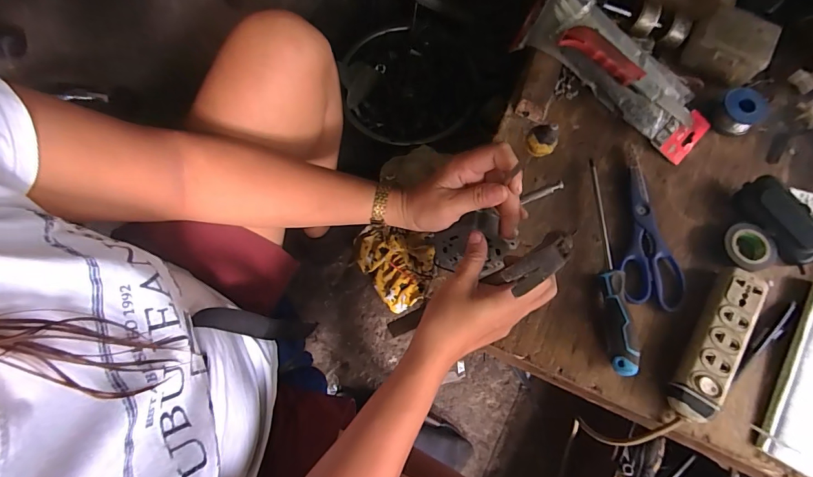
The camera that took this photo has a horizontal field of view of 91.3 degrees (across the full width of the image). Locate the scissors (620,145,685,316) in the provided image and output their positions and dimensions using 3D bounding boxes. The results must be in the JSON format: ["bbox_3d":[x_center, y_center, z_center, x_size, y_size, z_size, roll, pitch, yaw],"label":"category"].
[{"bbox_3d":[0.298,-0.020,0.488,0.067,0.012,0.208,5,73,2],"label":"scissors"}]

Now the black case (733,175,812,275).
[{"bbox_3d":[0.448,-0.019,0.474,0.049,0.034,0.111,-34,75,-9],"label":"black case"}]

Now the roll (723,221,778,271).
[{"bbox_3d":[0.406,0.011,0.469,0.057,0.019,0.056,0,73,1],"label":"roll"}]

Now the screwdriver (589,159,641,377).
[{"bbox_3d":[0.235,0.023,0.464,0.024,0.033,0.255,0,73,1],"label":"screwdriver"}]

